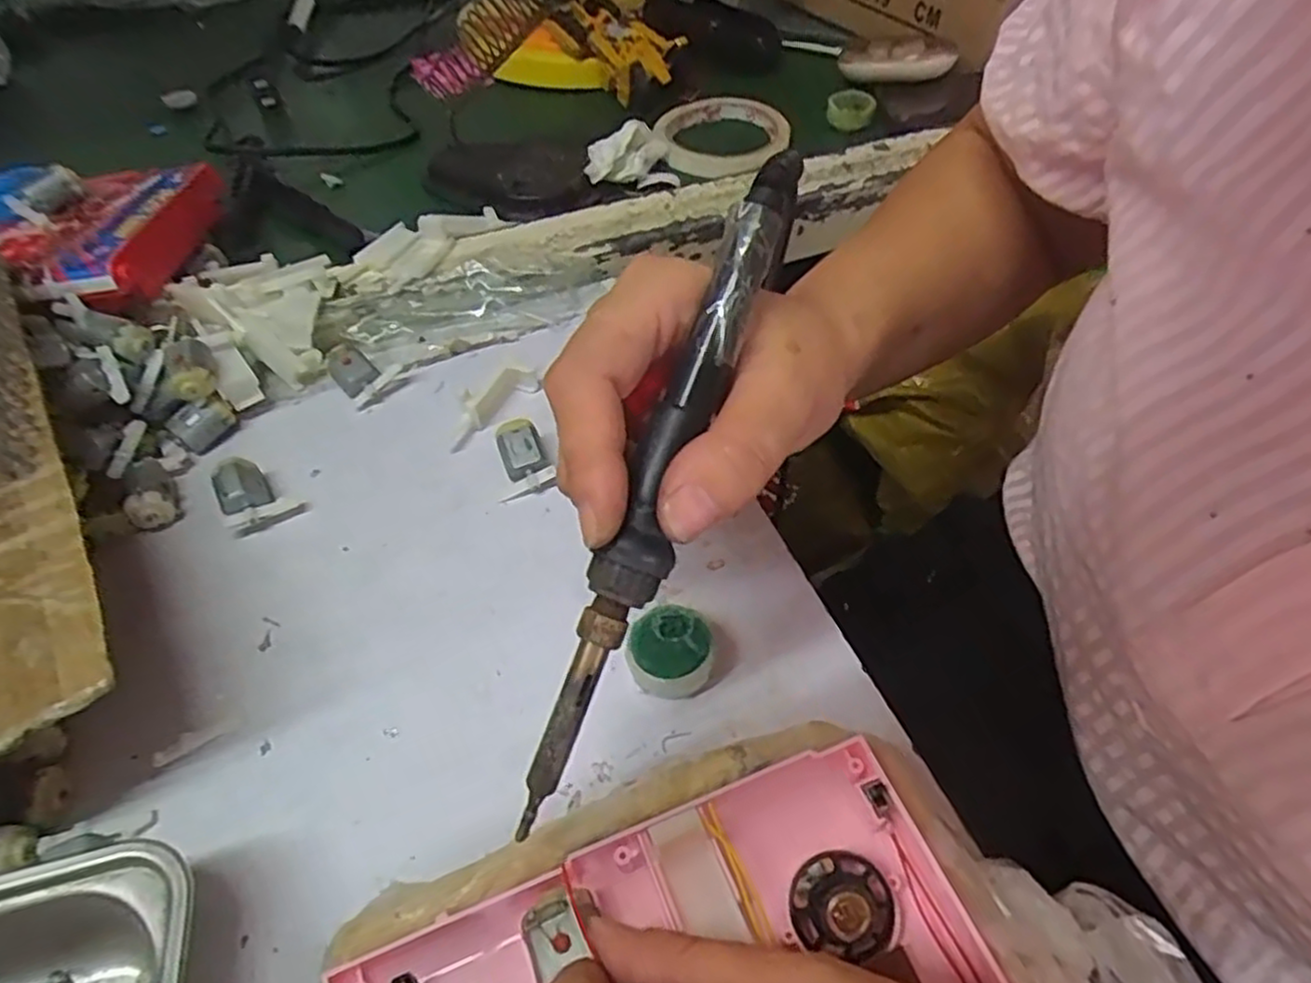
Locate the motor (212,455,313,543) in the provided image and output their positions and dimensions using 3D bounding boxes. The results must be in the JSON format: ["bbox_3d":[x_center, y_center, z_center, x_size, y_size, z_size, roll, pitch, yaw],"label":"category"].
[{"bbox_3d":[-0.179,0.000,0.333,0.031,0.019,0.033,-30,56,-19],"label":"motor"}]

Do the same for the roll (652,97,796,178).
[{"bbox_3d":[0.048,-0.255,0.527,0.089,0.012,0.112,29,59,23],"label":"roll"}]

